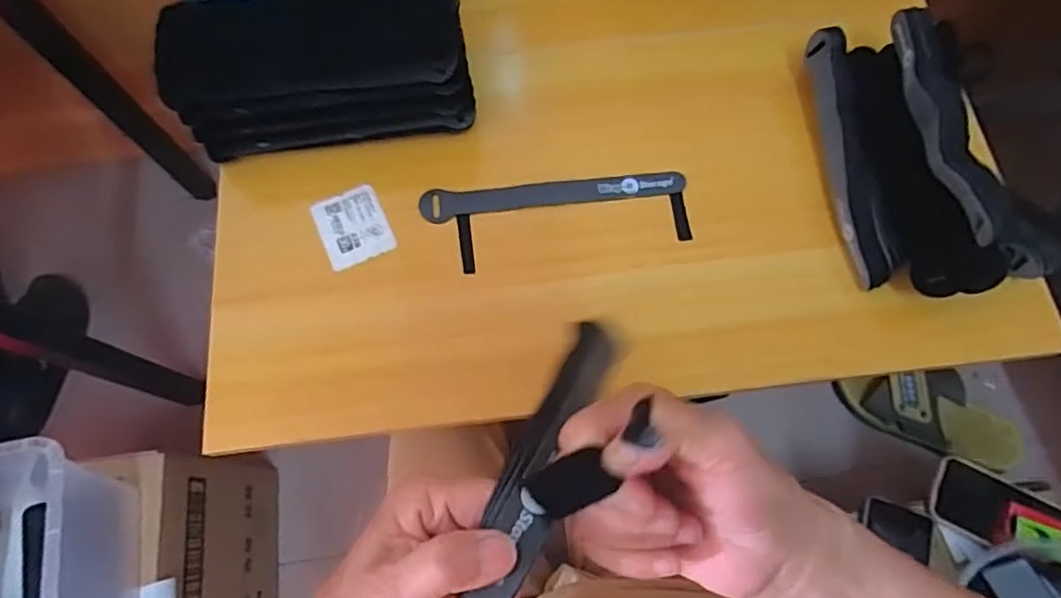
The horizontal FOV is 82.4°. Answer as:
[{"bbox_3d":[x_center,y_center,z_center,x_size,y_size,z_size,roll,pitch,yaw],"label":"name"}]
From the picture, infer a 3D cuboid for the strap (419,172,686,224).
[{"bbox_3d":[0.017,-0.079,0.461,0.197,0.006,0.024,-6,72,-1],"label":"strap"}]

